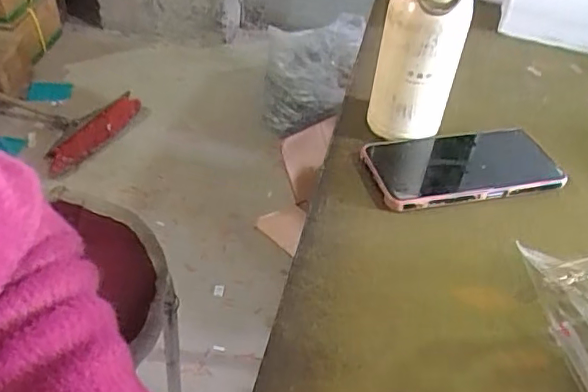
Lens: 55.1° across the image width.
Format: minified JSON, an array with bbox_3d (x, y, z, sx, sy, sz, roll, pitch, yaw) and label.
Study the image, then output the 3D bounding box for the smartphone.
[{"bbox_3d":[0.144,-0.026,0.492,0.160,0.017,0.081,-6,43,-12],"label":"smartphone"}]

